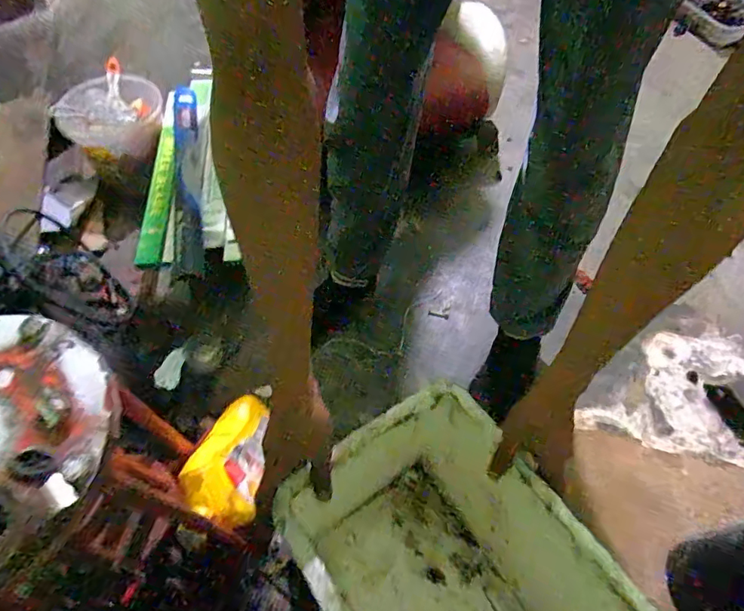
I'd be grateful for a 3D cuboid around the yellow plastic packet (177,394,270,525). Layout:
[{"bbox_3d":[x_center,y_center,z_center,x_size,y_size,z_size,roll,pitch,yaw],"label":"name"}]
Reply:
[{"bbox_3d":[-0.188,0.211,0.701,0.123,0.045,0.169,47,29,-5],"label":"yellow plastic packet"}]

